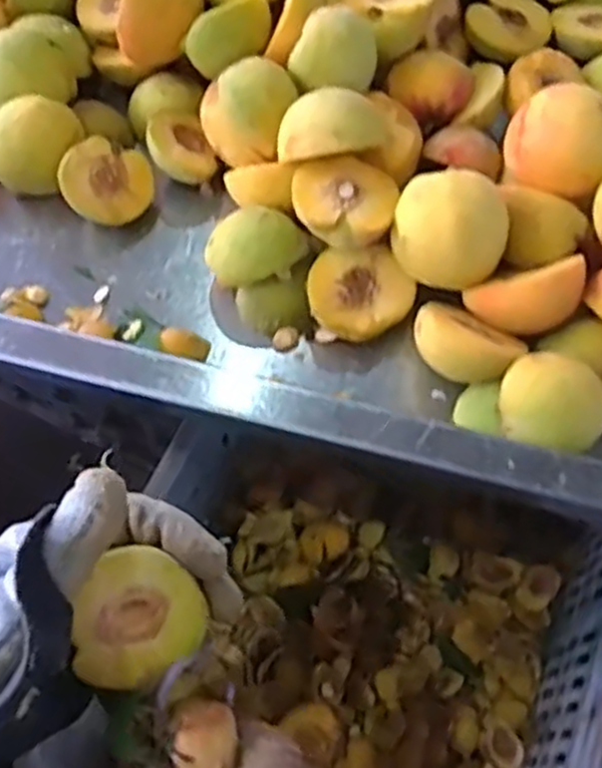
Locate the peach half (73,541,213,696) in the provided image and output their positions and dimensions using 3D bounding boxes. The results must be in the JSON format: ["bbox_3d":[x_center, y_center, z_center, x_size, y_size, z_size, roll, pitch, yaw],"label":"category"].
[{"bbox_3d":[-0.069,0.093,0.316,0.049,0.029,0.050,-45,110,-5],"label":"peach half"}]

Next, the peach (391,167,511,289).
[{"bbox_3d":[0.087,-0.087,0.455,0.066,0.055,0.053,14,64,7],"label":"peach"}]

